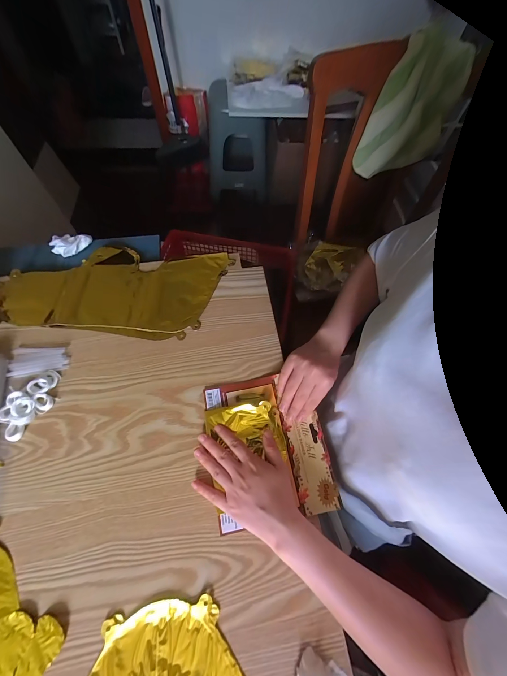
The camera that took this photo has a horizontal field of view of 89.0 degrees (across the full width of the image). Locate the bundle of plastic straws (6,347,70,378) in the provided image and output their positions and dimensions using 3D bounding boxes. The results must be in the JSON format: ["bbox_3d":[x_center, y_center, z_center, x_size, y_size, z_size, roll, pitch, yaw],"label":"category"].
[{"bbox_3d":[-0.342,0.036,0.413,0.086,0.007,0.048,-6,65,-5],"label":"bundle of plastic straws"}]

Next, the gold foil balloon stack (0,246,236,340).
[{"bbox_3d":[-0.266,-0.099,0.480,0.408,0.004,0.190,5,64,0],"label":"gold foil balloon stack"}]

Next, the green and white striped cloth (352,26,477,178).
[{"bbox_3d":[0.382,-0.546,0.638,0.177,0.264,0.025,12,47,-7],"label":"green and white striped cloth"}]

